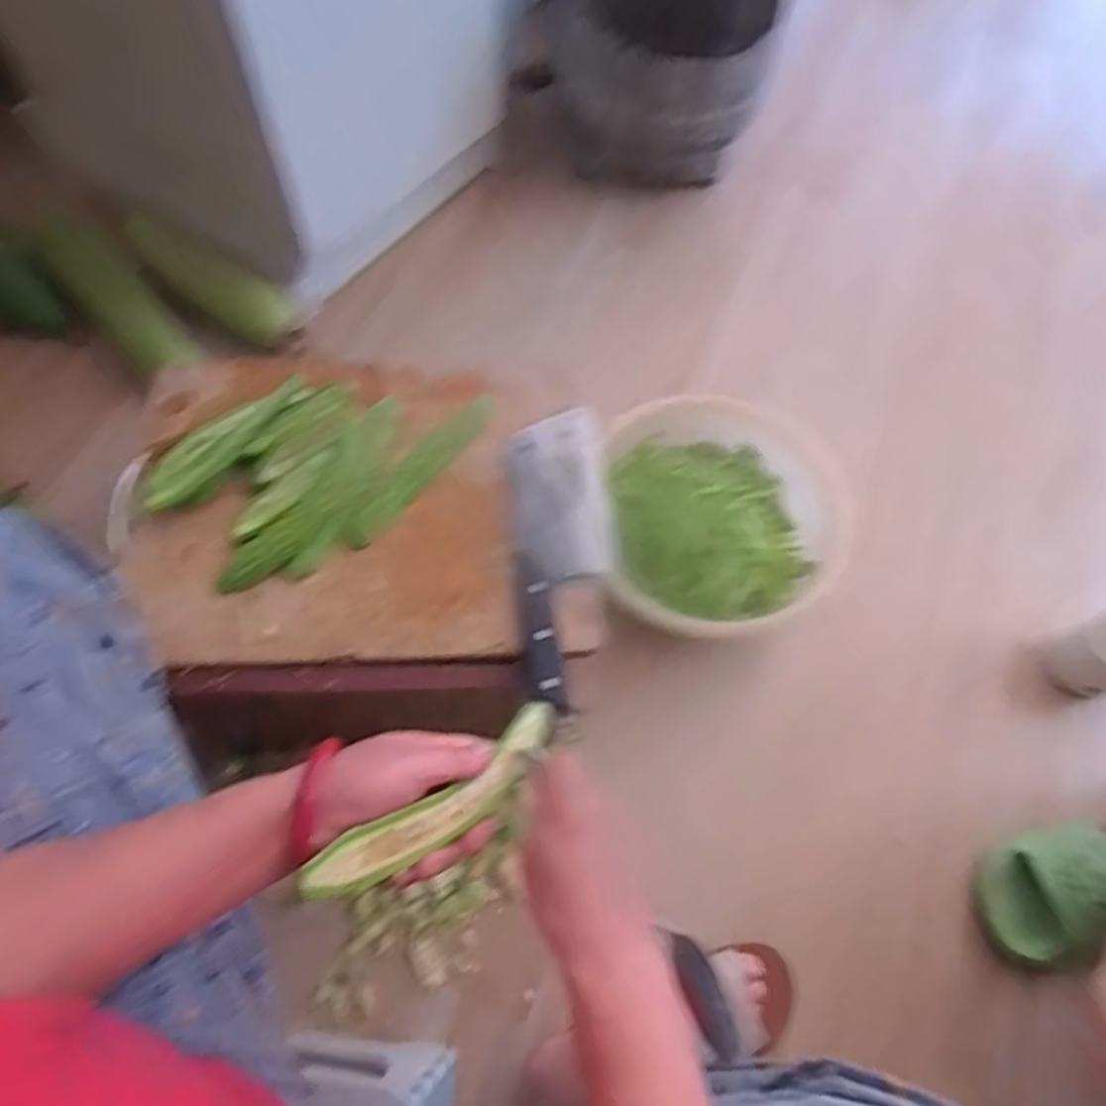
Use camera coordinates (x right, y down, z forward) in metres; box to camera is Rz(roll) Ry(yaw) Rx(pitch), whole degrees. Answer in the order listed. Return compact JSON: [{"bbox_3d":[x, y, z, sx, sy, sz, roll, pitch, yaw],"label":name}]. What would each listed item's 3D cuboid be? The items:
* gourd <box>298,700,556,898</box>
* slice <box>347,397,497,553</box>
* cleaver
[{"bbox_3d":[-0.062,0.147,0.448,0.179,0.019,0.033,-28,66,-37],"label":"gourd"},{"bbox_3d":[-0.116,-0.076,0.671,0.033,0.009,0.180,33,67,14],"label":"slice"},{"bbox_3d":[0.009,-0.007,0.640,0.083,0.020,0.275,-3,63,-4],"label":"cleaver"}]

